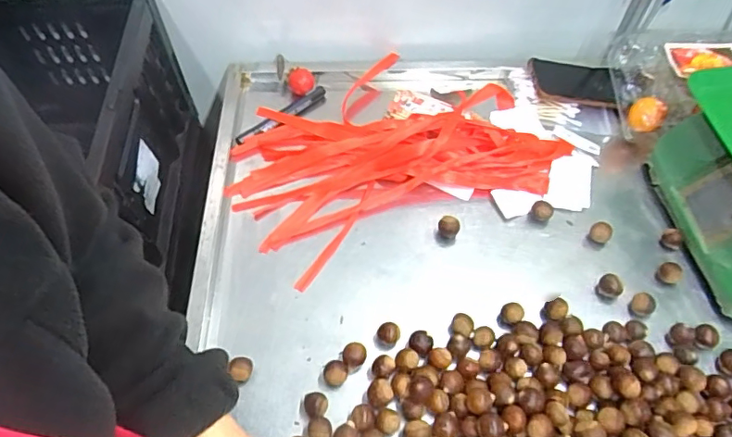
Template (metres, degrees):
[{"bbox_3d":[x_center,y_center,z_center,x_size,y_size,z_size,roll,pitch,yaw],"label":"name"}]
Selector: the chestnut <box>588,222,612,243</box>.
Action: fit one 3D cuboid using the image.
[{"bbox_3d":[0.262,0.018,0.582,0.023,0.020,0.019,30,62,20],"label":"chestnut"}]

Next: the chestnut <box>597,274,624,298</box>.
[{"bbox_3d":[0.253,0.071,0.538,0.024,0.018,0.017,38,63,22],"label":"chestnut"}]

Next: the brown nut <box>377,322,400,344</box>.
[{"bbox_3d":[0.022,0.112,0.507,0.022,0.017,0.015,11,56,6],"label":"brown nut"}]

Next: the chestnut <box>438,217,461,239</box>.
[{"bbox_3d":[0.093,0.010,0.582,0.023,0.022,0.018,7,56,3],"label":"chestnut"}]

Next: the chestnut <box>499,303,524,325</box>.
[{"bbox_3d":[0.146,0.095,0.520,0.021,0.022,0.016,39,63,22],"label":"chestnut"}]

